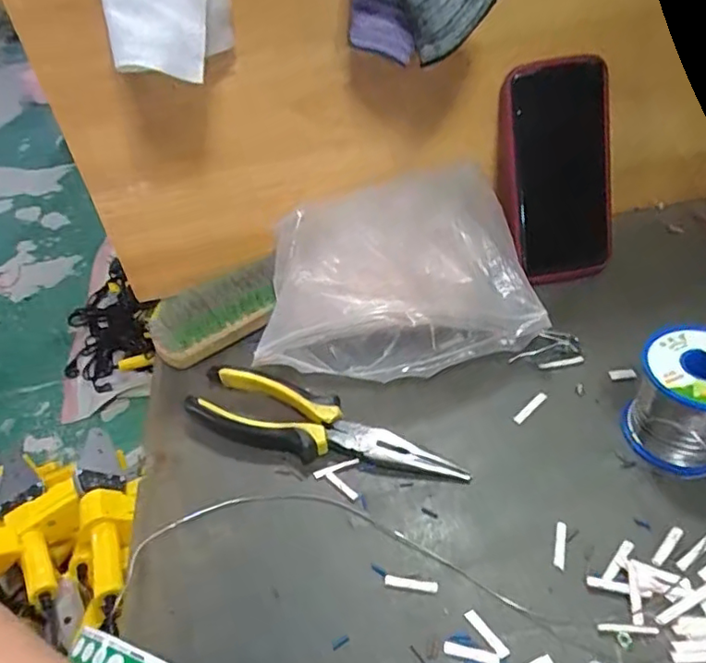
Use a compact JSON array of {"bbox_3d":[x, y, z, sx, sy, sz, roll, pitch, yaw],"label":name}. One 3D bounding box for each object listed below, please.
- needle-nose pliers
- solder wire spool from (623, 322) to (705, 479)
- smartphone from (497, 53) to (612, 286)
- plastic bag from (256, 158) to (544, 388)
[{"bbox_3d":[-0.023,0.066,0.394,0.188,0.027,0.048,14,46,22],"label":"needle-nose pliers"},{"bbox_3d":[0.208,0.040,0.365,0.062,0.061,0.070,21,50,28],"label":"solder wire spool"},{"bbox_3d":[0.163,-0.125,0.479,0.084,0.169,0.016,-5,20,11],"label":"smartphone"},{"bbox_3d":[0.030,-0.042,0.457,0.200,0.092,0.141,-9,42,-1],"label":"plastic bag"}]

